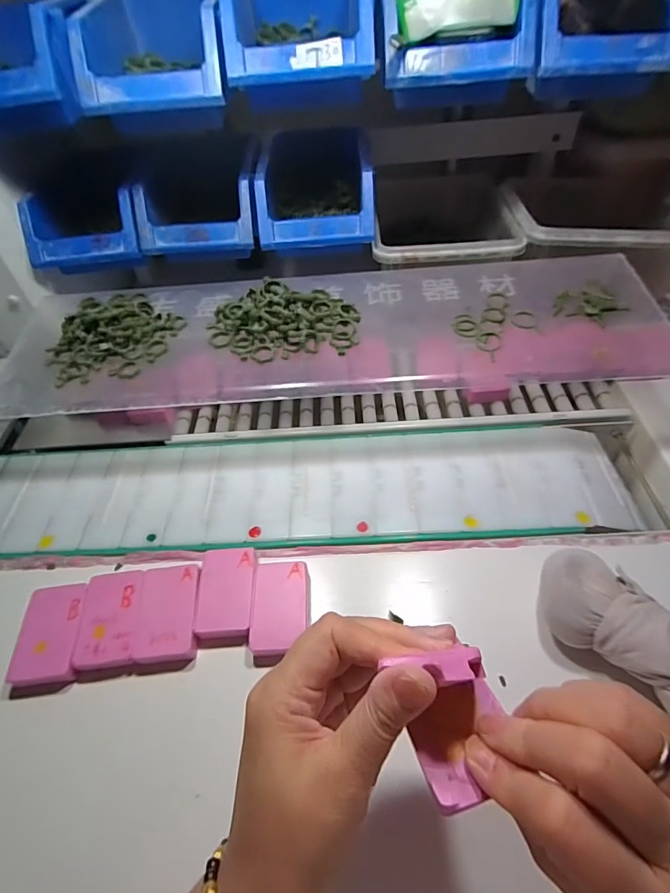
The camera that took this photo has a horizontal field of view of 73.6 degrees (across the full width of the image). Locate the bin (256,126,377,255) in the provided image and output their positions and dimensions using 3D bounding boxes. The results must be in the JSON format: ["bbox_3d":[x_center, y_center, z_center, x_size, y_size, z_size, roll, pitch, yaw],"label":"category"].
[{"bbox_3d":[-0.021,-0.300,0.511,0.120,0.068,0.176,-3,50,2],"label":"bin"}]

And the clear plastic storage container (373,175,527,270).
[{"bbox_3d":[0.130,-0.262,0.554,0.152,0.068,0.211,2,50,6],"label":"clear plastic storage container"}]

